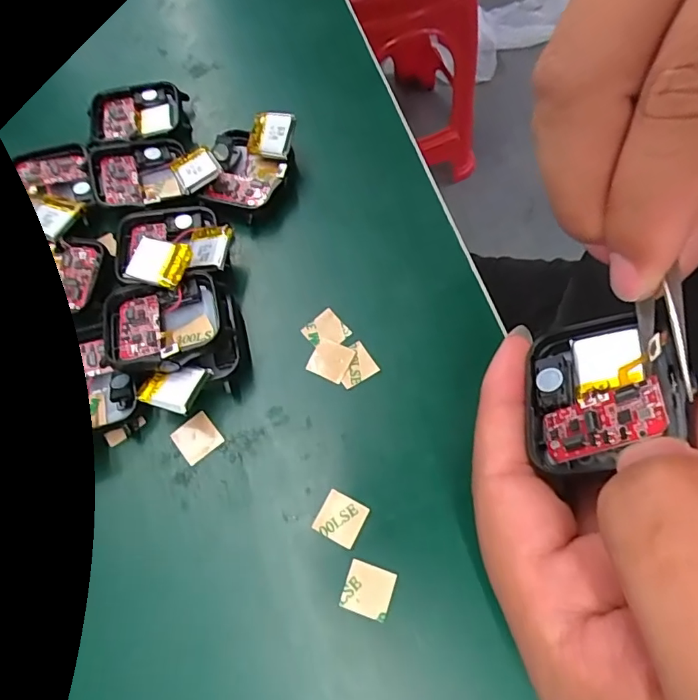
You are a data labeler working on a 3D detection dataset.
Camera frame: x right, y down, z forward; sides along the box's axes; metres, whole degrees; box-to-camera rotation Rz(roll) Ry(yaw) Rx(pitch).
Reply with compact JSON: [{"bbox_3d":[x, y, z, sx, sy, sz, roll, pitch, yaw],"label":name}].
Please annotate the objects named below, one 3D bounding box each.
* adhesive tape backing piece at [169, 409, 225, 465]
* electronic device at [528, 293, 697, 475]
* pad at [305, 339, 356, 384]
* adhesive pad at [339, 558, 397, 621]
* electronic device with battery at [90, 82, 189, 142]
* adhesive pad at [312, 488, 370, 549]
[{"bbox_3d":[-0.057,0.032,0.194,0.015,0.004,0.015,-37,69,-14],"label":"adhesive tape backing piece"},{"bbox_3d":[0.064,0.009,0.131,0.006,0.039,0.038,30,51,-31],"label":"electronic device"},{"bbox_3d":[-0.008,0.004,0.204,0.016,0.004,0.015,22,68,12],"label":"pad"},{"bbox_3d":[0.006,0.078,0.170,0.016,0.004,0.015,16,67,10],"label":"adhesive pad"},{"bbox_3d":[-0.102,-0.115,0.254,0.044,0.007,0.037,-15,65,-5],"label":"electronic device with battery"},{"bbox_3d":[-0.003,0.058,0.180,0.015,0.004,0.015,25,69,13],"label":"adhesive pad"}]

